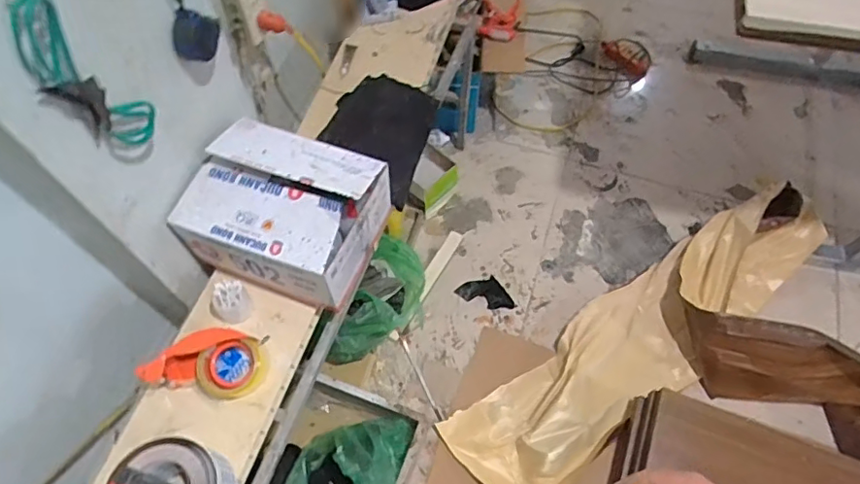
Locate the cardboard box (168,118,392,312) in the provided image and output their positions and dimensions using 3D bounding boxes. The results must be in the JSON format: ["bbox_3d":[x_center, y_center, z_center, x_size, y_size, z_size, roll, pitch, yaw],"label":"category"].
[{"bbox_3d":[-0.236,-0.053,0.930,0.267,0.170,0.229,20,64,11],"label":"cardboard box"}]

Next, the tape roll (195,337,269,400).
[{"bbox_3d":[-0.308,0.200,0.874,0.097,0.050,0.082,-15,63,-7],"label":"tape roll"}]

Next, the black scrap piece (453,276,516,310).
[{"bbox_3d":[0.150,0.149,1.534,0.137,0.010,0.107,-17,63,-8],"label":"black scrap piece"}]

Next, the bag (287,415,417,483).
[{"bbox_3d":[-0.167,0.497,1.178,0.284,0.181,0.216,-7,62,-3],"label":"bag"}]

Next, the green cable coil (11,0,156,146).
[{"bbox_3d":[-0.389,-0.187,0.646,0.027,0.239,0.088,25,65,13],"label":"green cable coil"}]

